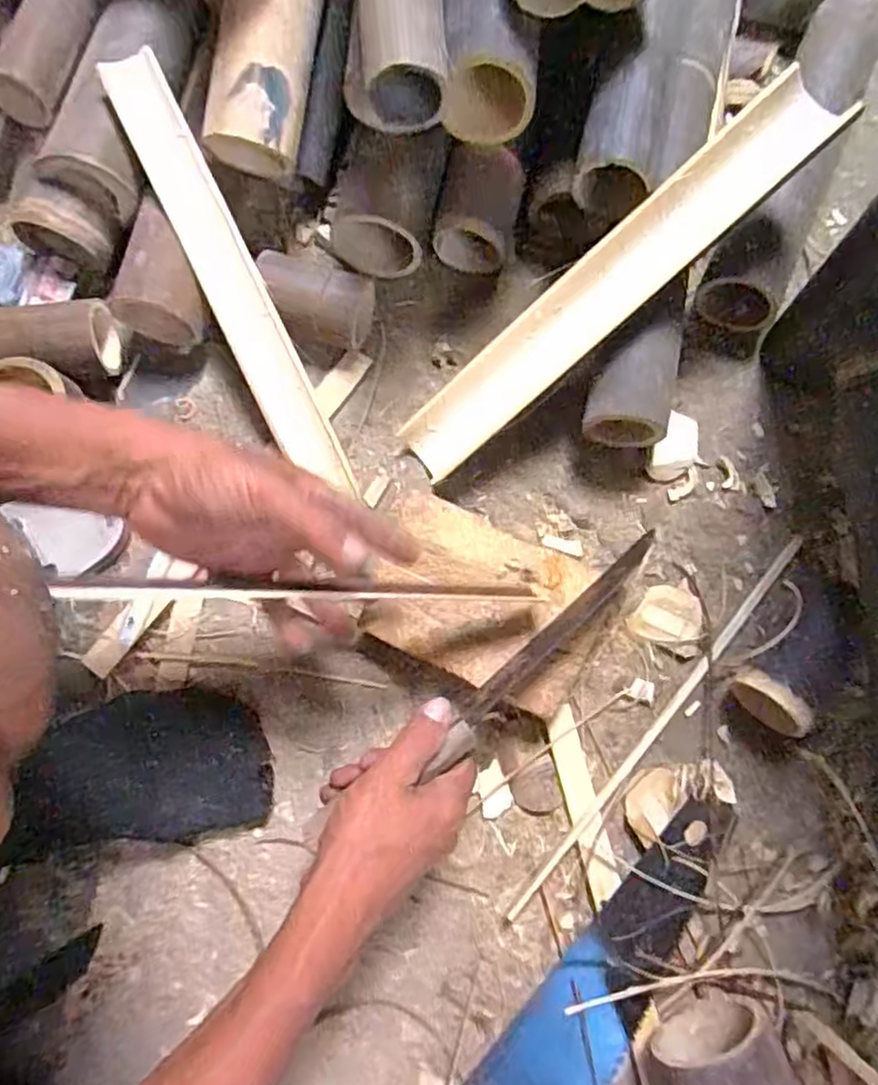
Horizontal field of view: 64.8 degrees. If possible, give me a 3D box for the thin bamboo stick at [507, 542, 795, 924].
[{"bbox_3d":[0.165,0.135,0.518,0.013,0.014,0.351,39,80,10],"label":"thin bamboo stick"}]

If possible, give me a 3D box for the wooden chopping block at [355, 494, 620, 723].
[{"bbox_3d":[0.039,0.051,0.520,0.184,0.048,0.112,25,79,7],"label":"wooden chopping block"}]

